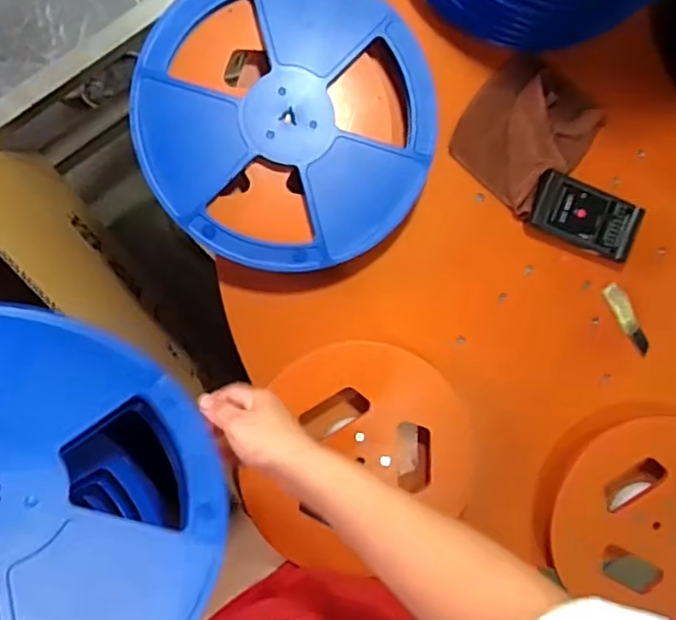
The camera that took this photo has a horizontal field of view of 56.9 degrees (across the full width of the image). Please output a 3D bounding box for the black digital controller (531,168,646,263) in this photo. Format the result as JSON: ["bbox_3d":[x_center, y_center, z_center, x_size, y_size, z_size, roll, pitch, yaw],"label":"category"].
[{"bbox_3d":[0.300,-0.113,0.759,0.138,0.032,0.066,21,92,-9],"label":"black digital controller"}]

